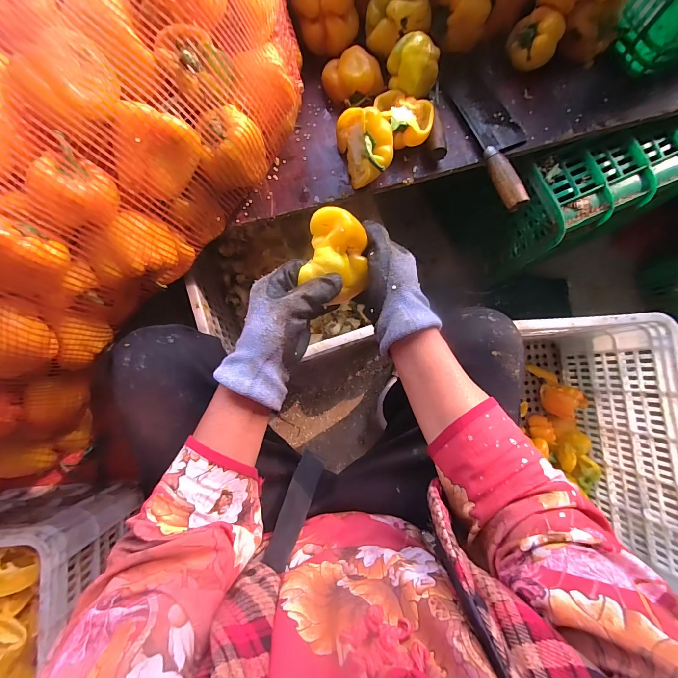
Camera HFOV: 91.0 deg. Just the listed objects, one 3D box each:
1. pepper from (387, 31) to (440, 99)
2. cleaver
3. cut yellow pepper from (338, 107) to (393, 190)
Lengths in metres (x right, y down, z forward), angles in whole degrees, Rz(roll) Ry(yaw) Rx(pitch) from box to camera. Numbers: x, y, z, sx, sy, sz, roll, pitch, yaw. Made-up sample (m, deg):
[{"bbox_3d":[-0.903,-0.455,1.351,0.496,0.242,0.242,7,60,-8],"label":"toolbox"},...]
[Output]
[{"bbox_3d":[0.104,-0.388,0.481,0.074,0.057,0.060,15,84,0],"label":"pepper"},{"bbox_3d":[0.244,-0.302,0.497,0.080,0.033,0.221,-21,85,-3],"label":"cleaver"},{"bbox_3d":[0.039,-0.280,0.476,0.060,0.079,0.104,-19,85,-3],"label":"cut yellow pepper"}]

